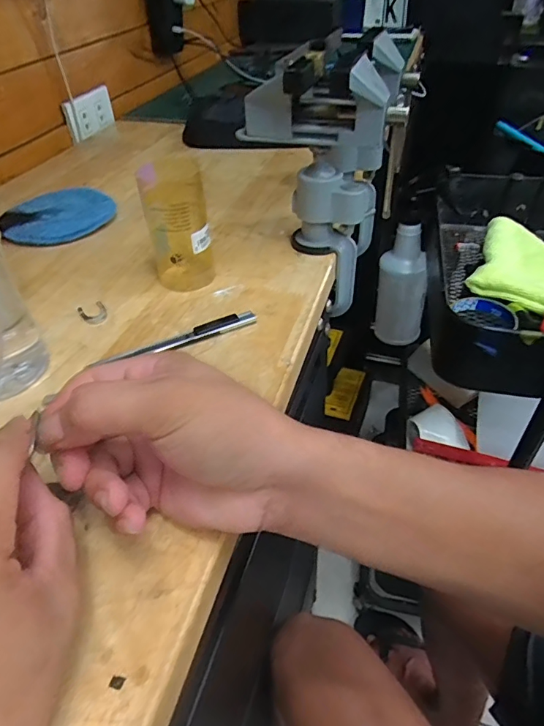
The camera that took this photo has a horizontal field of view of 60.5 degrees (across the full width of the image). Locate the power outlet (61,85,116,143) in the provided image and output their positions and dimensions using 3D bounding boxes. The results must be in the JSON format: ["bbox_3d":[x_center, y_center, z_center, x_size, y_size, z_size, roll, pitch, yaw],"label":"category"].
[{"bbox_3d":[-0.305,-0.423,0.790,0.014,0.059,0.117,12,43,16],"label":"power outlet"}]

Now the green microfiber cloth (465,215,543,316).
[{"bbox_3d":[0.385,-0.130,0.640,0.191,0.033,0.180,19,46,23],"label":"green microfiber cloth"}]

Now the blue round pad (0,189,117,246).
[{"bbox_3d":[-0.232,-0.160,0.510,0.116,0.014,0.105,-3,41,-1],"label":"blue round pad"}]

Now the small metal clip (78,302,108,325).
[{"bbox_3d":[-0.148,-0.042,0.389,0.021,0.004,0.030,-24,48,-23],"label":"small metal clip"}]

